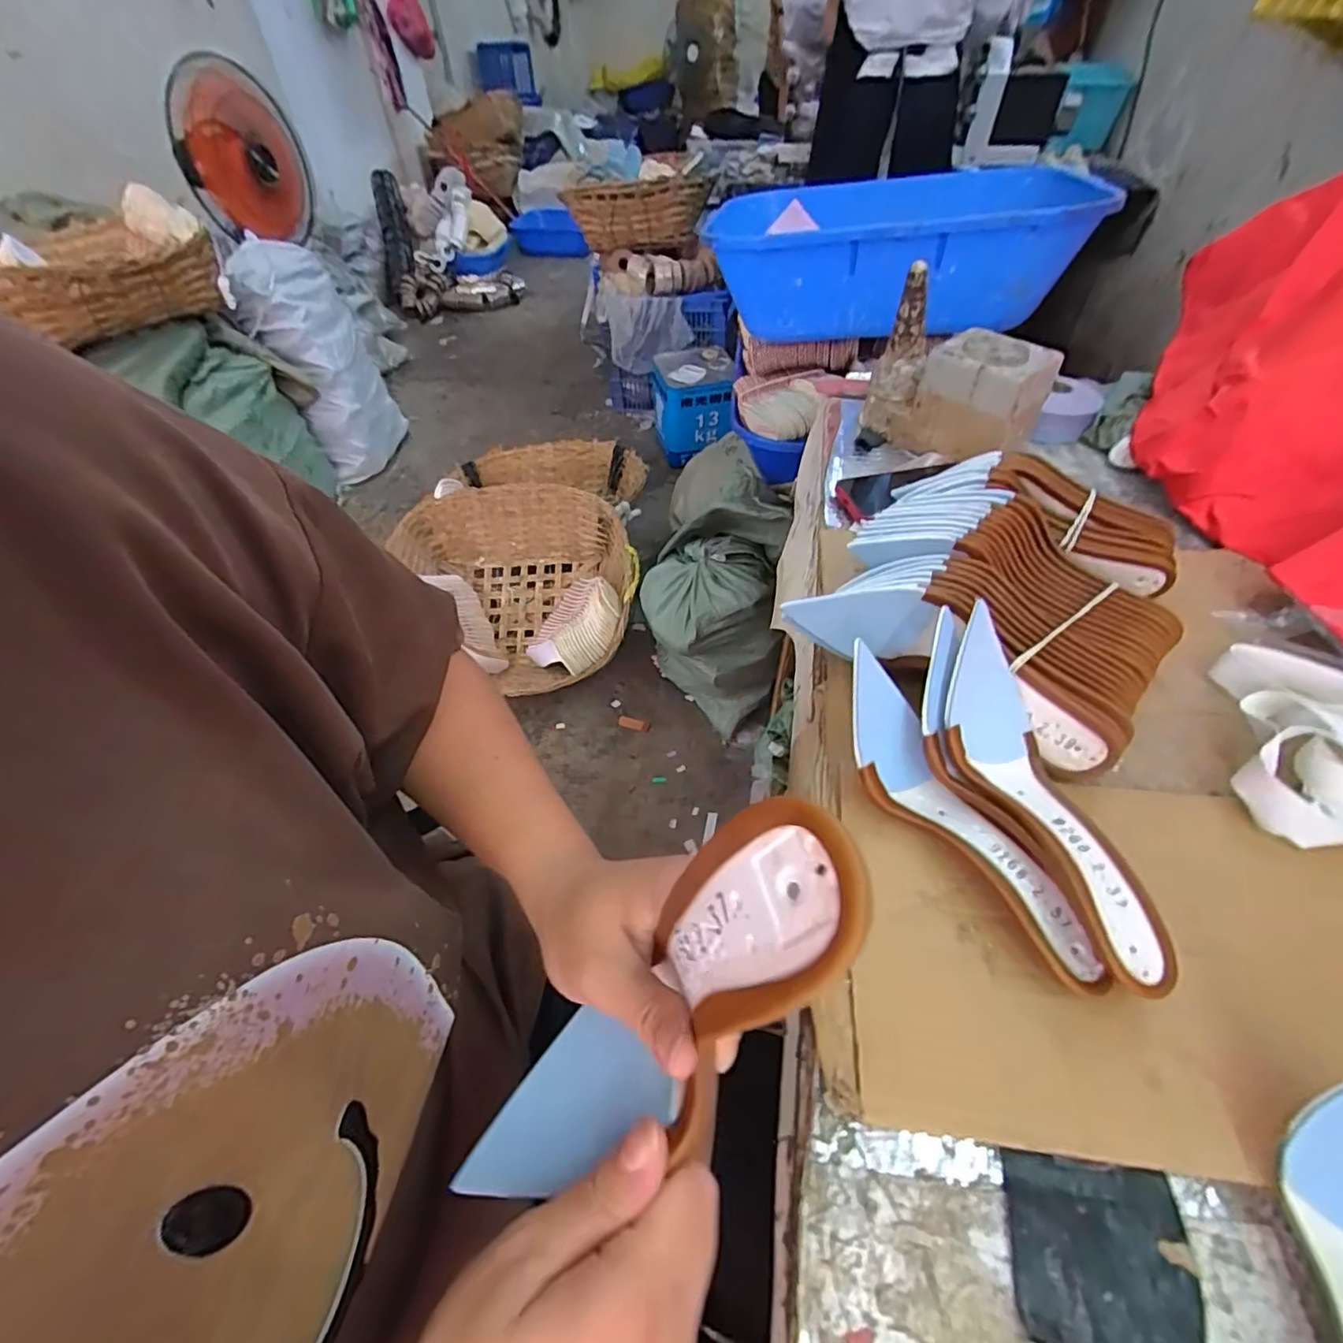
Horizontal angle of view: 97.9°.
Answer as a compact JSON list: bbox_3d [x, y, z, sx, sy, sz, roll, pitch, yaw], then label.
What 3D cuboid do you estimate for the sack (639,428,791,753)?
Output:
[{"bbox_3d":[0.088,-0.135,1.251,0.321,0.510,0.271,18,52,17],"label":"sack"}]

